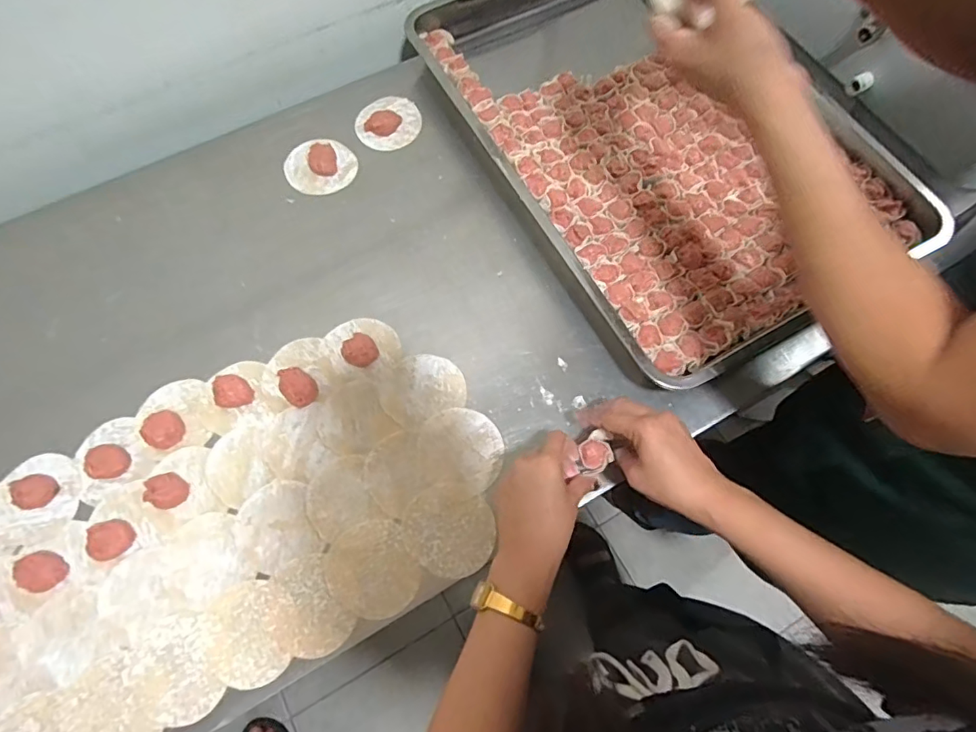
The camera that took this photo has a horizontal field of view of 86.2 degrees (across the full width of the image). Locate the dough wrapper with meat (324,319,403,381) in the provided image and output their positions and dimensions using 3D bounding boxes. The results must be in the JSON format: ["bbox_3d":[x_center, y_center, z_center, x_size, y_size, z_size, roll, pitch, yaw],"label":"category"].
[{"bbox_3d":[-0.132,-0.022,0.548,0.072,0.019,0.066,1,69,-2],"label":"dough wrapper with meat"}]

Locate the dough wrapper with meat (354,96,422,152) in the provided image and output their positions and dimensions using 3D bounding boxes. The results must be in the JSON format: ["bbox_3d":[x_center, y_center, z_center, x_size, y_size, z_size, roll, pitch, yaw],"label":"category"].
[{"bbox_3d":[-0.128,-0.311,0.668,0.081,0.008,0.082,-3,69,-1],"label":"dough wrapper with meat"}]

